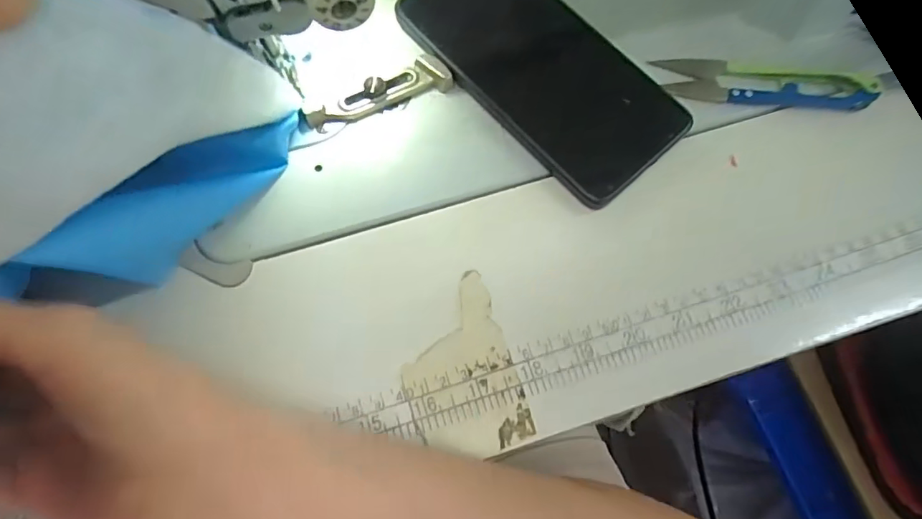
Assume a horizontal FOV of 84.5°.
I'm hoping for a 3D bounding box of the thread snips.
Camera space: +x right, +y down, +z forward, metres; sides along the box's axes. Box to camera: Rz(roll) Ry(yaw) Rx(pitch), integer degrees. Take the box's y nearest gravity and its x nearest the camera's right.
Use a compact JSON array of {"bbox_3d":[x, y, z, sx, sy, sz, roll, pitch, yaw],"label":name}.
[{"bbox_3d":[0.166,-0.096,0.276,0.112,0.011,0.026,10,73,2],"label":"thread snips"}]

